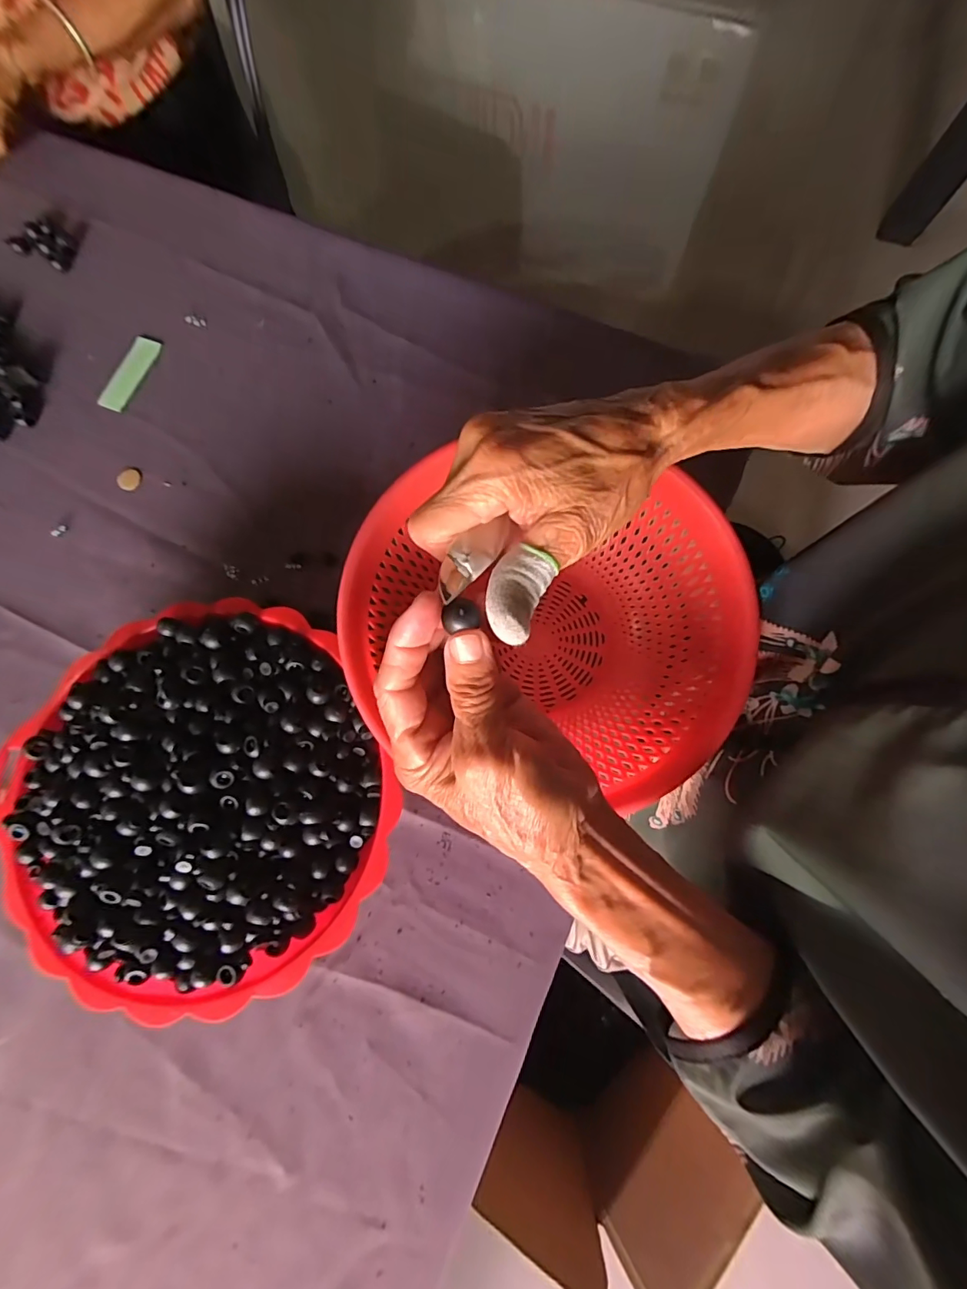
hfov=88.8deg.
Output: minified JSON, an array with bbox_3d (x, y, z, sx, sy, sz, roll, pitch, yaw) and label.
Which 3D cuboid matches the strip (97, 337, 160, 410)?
[{"bbox_3d":[-0.336,-0.258,0.468,0.029,0.004,0.079,17,78,4],"label":"strip"}]

